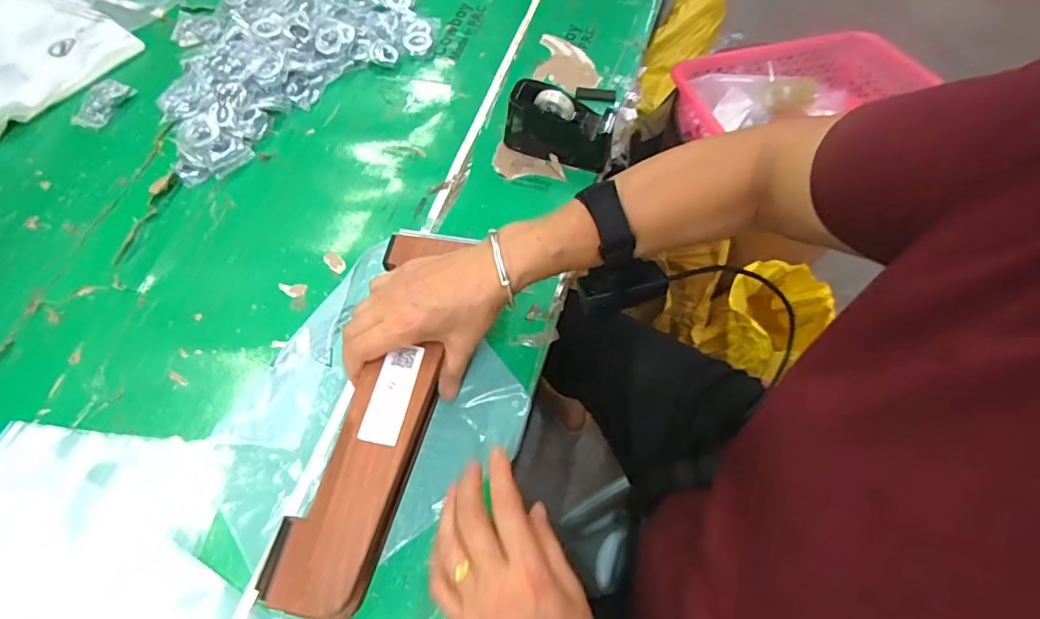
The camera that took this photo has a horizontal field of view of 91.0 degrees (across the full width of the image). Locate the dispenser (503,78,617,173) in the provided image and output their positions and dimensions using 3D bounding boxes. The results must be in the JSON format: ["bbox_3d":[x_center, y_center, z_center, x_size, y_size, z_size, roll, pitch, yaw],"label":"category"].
[{"bbox_3d":[0.045,-0.199,0.546,0.116,0.065,0.053,19,66,8],"label":"dispenser"}]

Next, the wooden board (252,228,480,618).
[{"bbox_3d":[-0.106,0.065,0.399,0.075,0.017,0.301,11,63,4],"label":"wooden board"}]

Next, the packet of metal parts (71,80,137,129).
[{"bbox_3d":[-0.485,-0.239,0.593,0.045,0.007,0.066,16,67,6],"label":"packet of metal parts"}]

